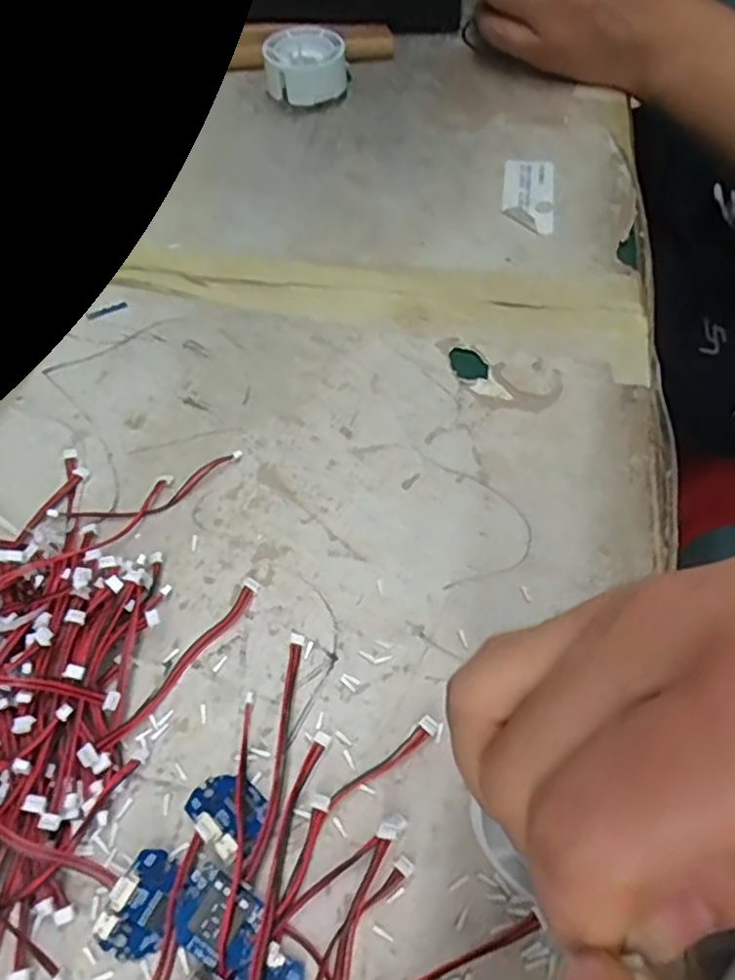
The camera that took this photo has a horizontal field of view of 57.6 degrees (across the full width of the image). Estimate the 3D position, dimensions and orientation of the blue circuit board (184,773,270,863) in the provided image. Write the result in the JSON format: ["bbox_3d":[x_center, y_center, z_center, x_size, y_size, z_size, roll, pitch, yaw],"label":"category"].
[{"bbox_3d":[-0.046,0.105,0.219,0.027,0.005,0.022,24,30,26],"label":"blue circuit board"}]

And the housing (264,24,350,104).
[{"bbox_3d":[-0.042,-0.286,0.455,0.054,0.032,0.056,-2,58,0],"label":"housing"}]

